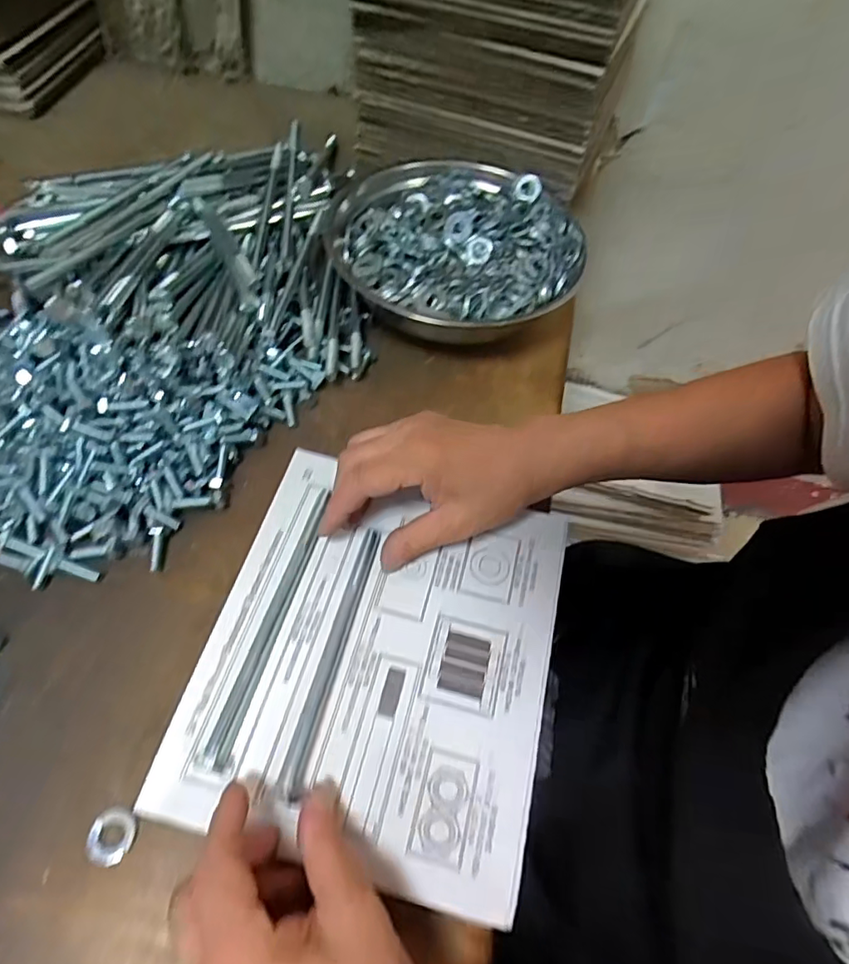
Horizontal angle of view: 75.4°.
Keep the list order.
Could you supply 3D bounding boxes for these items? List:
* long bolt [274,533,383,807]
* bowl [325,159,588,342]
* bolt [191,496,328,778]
[{"bbox_3d":[-0.051,0.095,0.313,0.012,0.014,0.151,14,60,5],"label":"long bolt"},{"bbox_3d":[0.018,-0.210,0.496,0.216,0.057,0.236,-35,67,-22],"label":"bowl"},{"bbox_3d":[-0.088,0.078,0.320,0.014,0.011,0.164,14,59,5],"label":"bolt"}]

